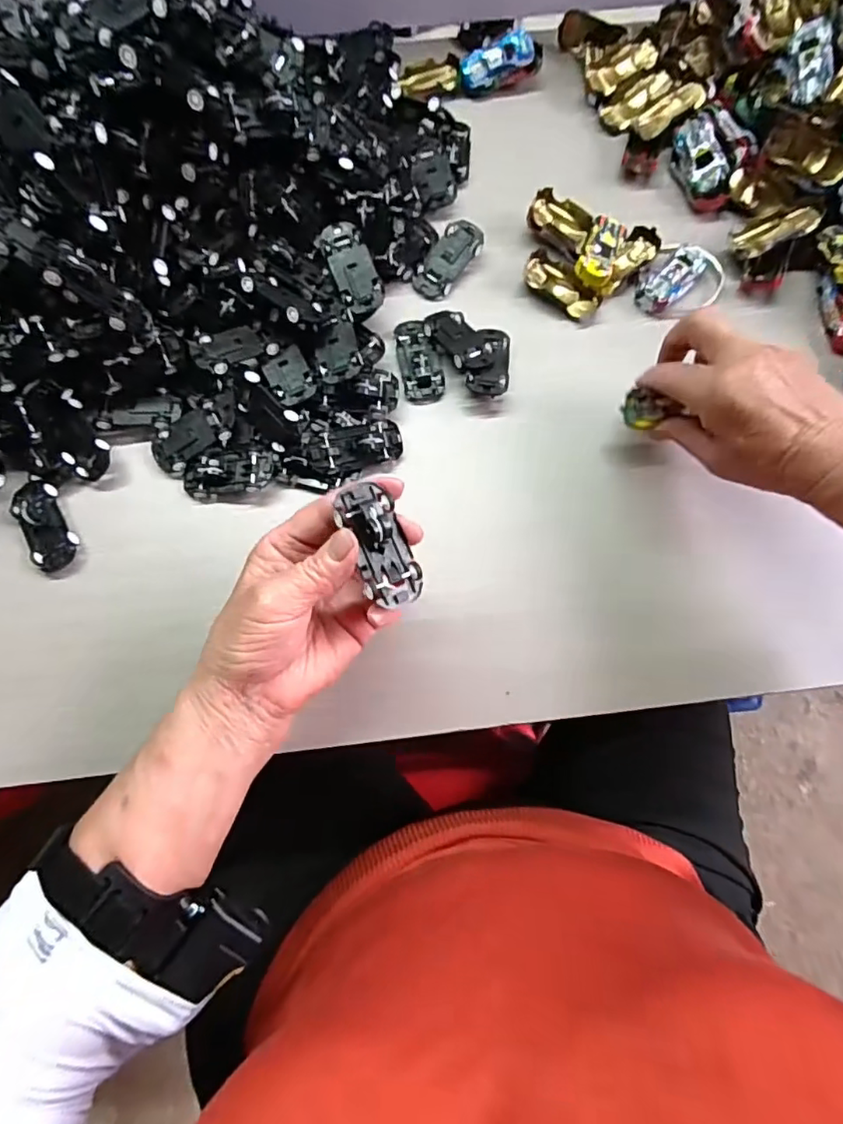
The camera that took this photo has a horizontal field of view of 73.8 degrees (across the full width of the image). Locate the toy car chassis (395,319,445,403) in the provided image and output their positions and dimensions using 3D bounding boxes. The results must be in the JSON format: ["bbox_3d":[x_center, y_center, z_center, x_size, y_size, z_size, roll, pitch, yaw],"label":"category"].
[{"bbox_3d":[-0.001,-0.150,0.413,0.030,0.014,0.066,-9,75,-3],"label":"toy car chassis"}]

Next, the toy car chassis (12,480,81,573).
[{"bbox_3d":[-0.253,-0.025,0.377,0.031,0.012,0.064,-25,77,-7],"label":"toy car chassis"}]

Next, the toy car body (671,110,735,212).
[{"bbox_3d":[0.225,-0.318,0.448,0.033,0.022,0.075,-13,75,-4],"label":"toy car body"}]

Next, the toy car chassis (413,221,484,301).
[{"bbox_3d":[0.021,-0.233,0.434,0.029,0.009,0.066,37,91,9],"label":"toy car chassis"}]

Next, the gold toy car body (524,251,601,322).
[{"bbox_3d":[0.108,-0.211,0.428,0.063,0.016,0.028,37,78,9],"label":"gold toy car body"}]

